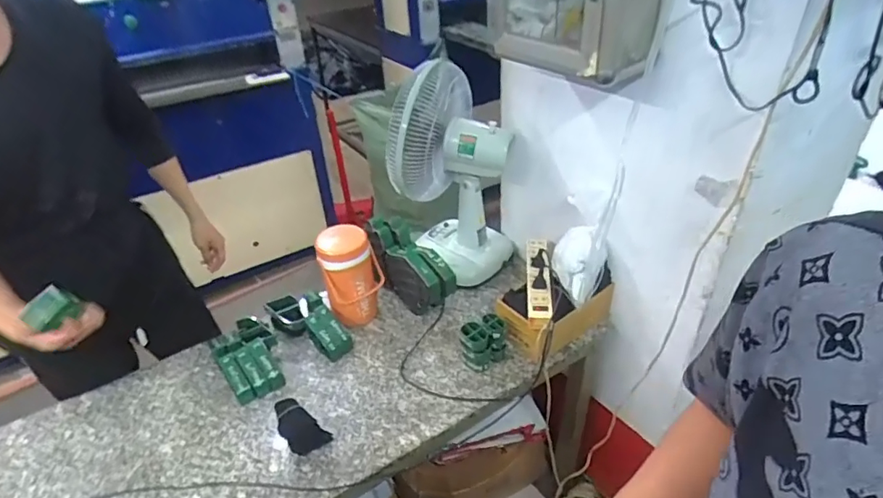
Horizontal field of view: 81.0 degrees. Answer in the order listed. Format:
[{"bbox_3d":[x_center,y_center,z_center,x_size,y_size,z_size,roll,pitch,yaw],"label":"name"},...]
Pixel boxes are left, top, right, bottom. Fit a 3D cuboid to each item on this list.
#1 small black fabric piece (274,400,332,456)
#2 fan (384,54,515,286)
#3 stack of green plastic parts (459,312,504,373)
[{"bbox_3d":[-0.288,0.354,1.033,0.120,0.072,0.065,19,41,28],"label":"small black fabric piece"},{"bbox_3d":[0.016,-0.186,1.304,0.278,0.470,0.288,-3,36,2],"label":"fan"},{"bbox_3d":[0.097,0.214,1.180,0.106,0.106,0.069,-26,41,-28],"label":"stack of green plastic parts"}]

